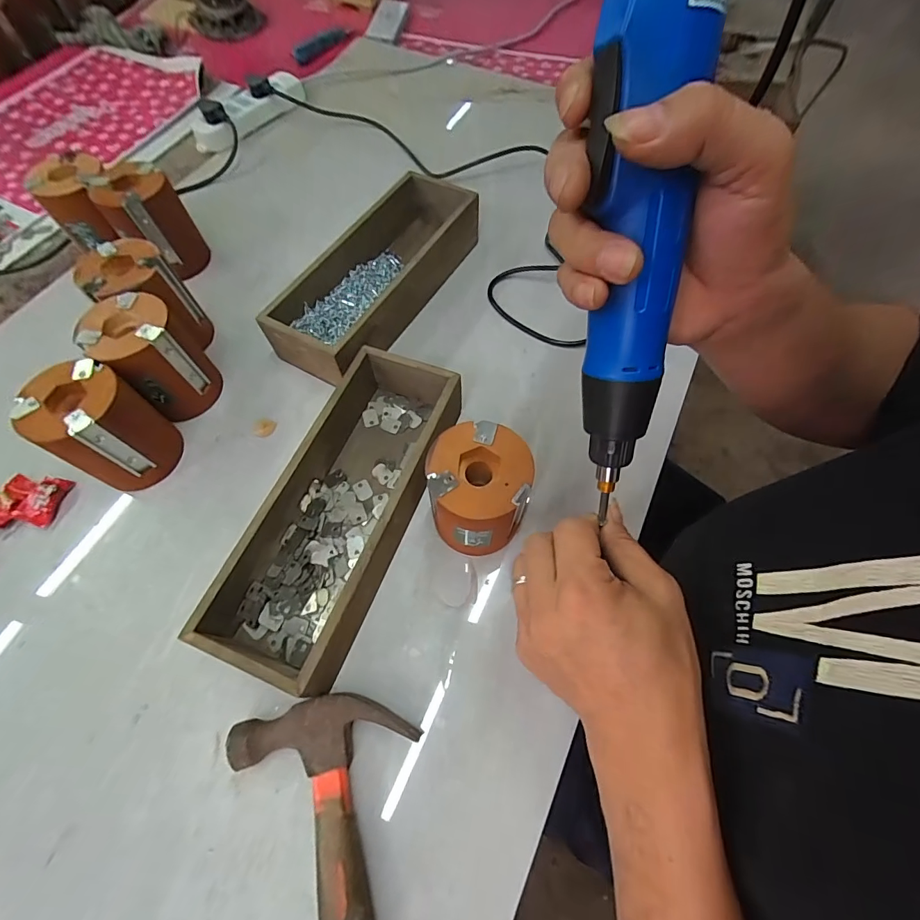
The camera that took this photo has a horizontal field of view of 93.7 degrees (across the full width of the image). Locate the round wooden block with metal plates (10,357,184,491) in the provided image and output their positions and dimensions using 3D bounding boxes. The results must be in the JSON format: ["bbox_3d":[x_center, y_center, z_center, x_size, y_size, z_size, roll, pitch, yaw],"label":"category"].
[{"bbox_3d":[-0.312,-0.026,0.388,0.073,0.102,0.077,0,63,1],"label":"round wooden block with metal plates"}]

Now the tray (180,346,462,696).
[{"bbox_3d":[-0.098,0.036,0.374,0.113,0.066,0.274,17,65,10],"label":"tray"}]

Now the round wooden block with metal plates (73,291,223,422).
[{"bbox_3d":[-0.294,-0.097,0.421,0.075,0.099,0.072,0,63,1],"label":"round wooden block with metal plates"}]

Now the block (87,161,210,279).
[{"bbox_3d":[-0.361,-0.282,0.511,0.075,0.106,0.075,0,63,1],"label":"block"}]

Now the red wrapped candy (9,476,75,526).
[{"bbox_3d":[-0.387,0.037,0.404,0.026,0.019,0.046,12,64,7],"label":"red wrapped candy"}]

